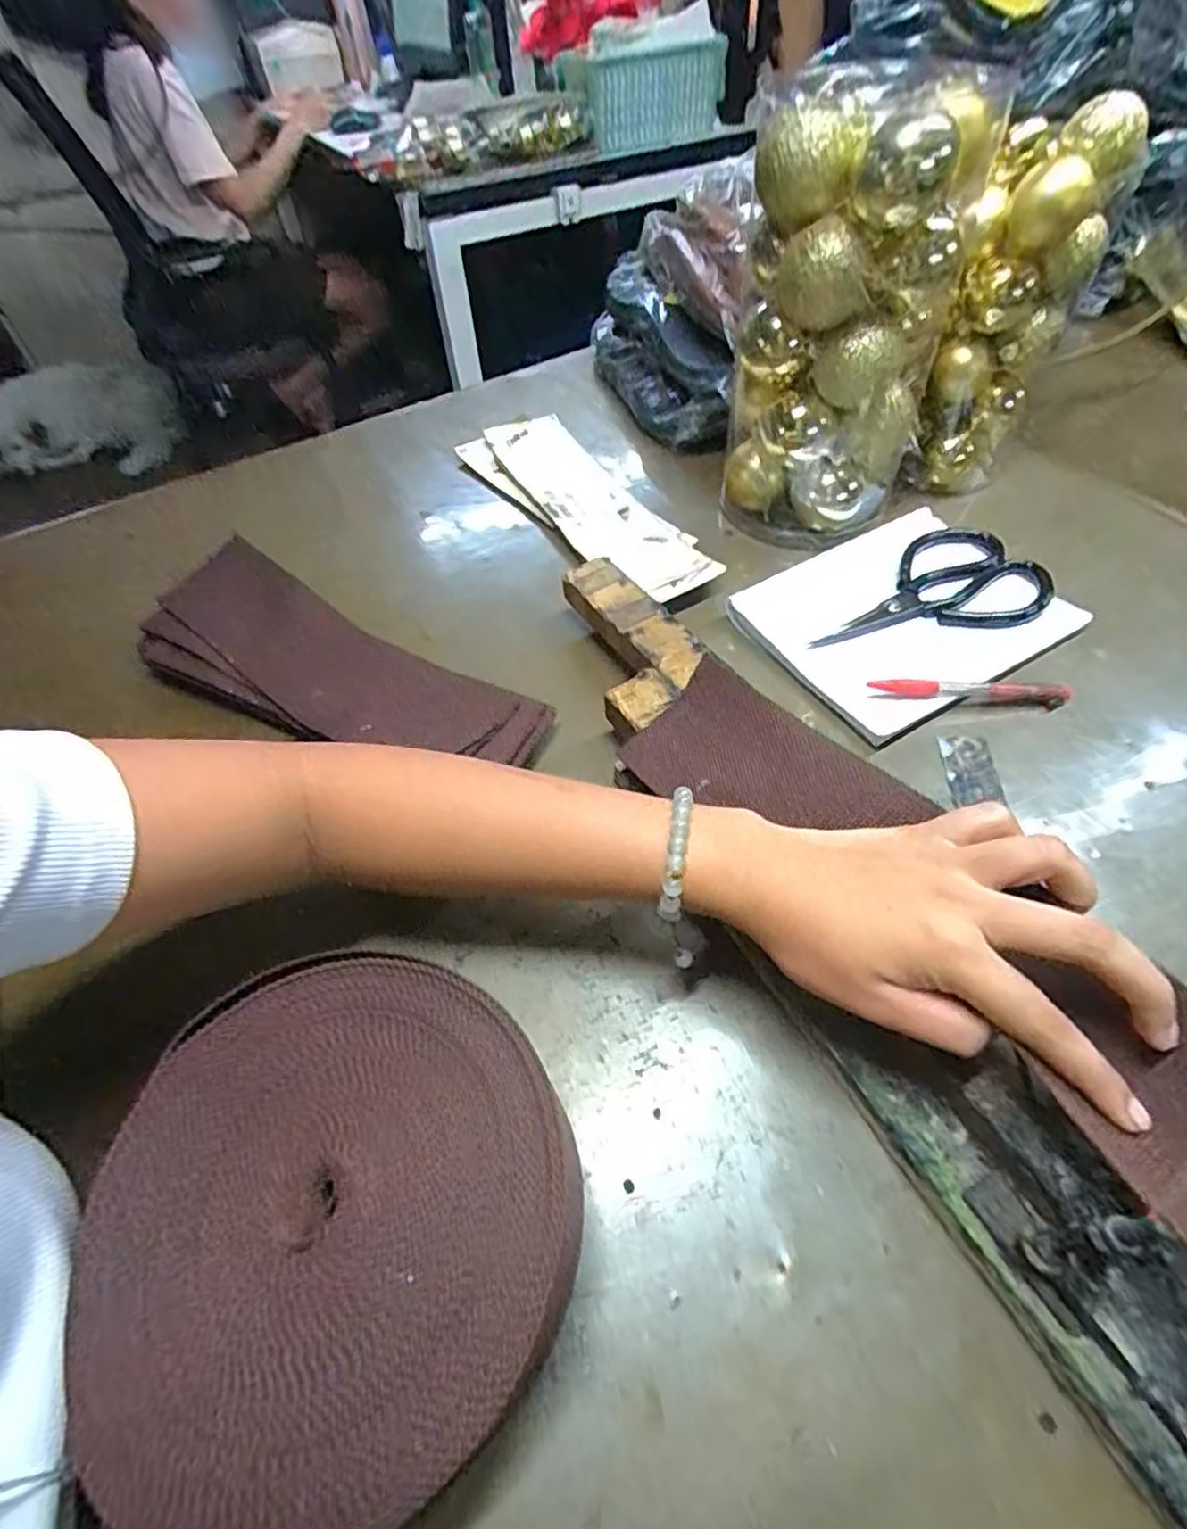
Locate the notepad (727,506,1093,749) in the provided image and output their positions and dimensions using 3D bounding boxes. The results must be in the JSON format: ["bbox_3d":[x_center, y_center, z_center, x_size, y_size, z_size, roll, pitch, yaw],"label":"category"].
[{"bbox_3d":[0.217,-0.105,0.478,0.194,0.015,0.149,-27,57,-16],"label":"notepad"}]

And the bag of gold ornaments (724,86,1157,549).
[{"bbox_3d":[0.214,-0.320,0.492,0.226,0.241,0.127,-27,57,-16],"label":"bag of gold ornaments"}]

